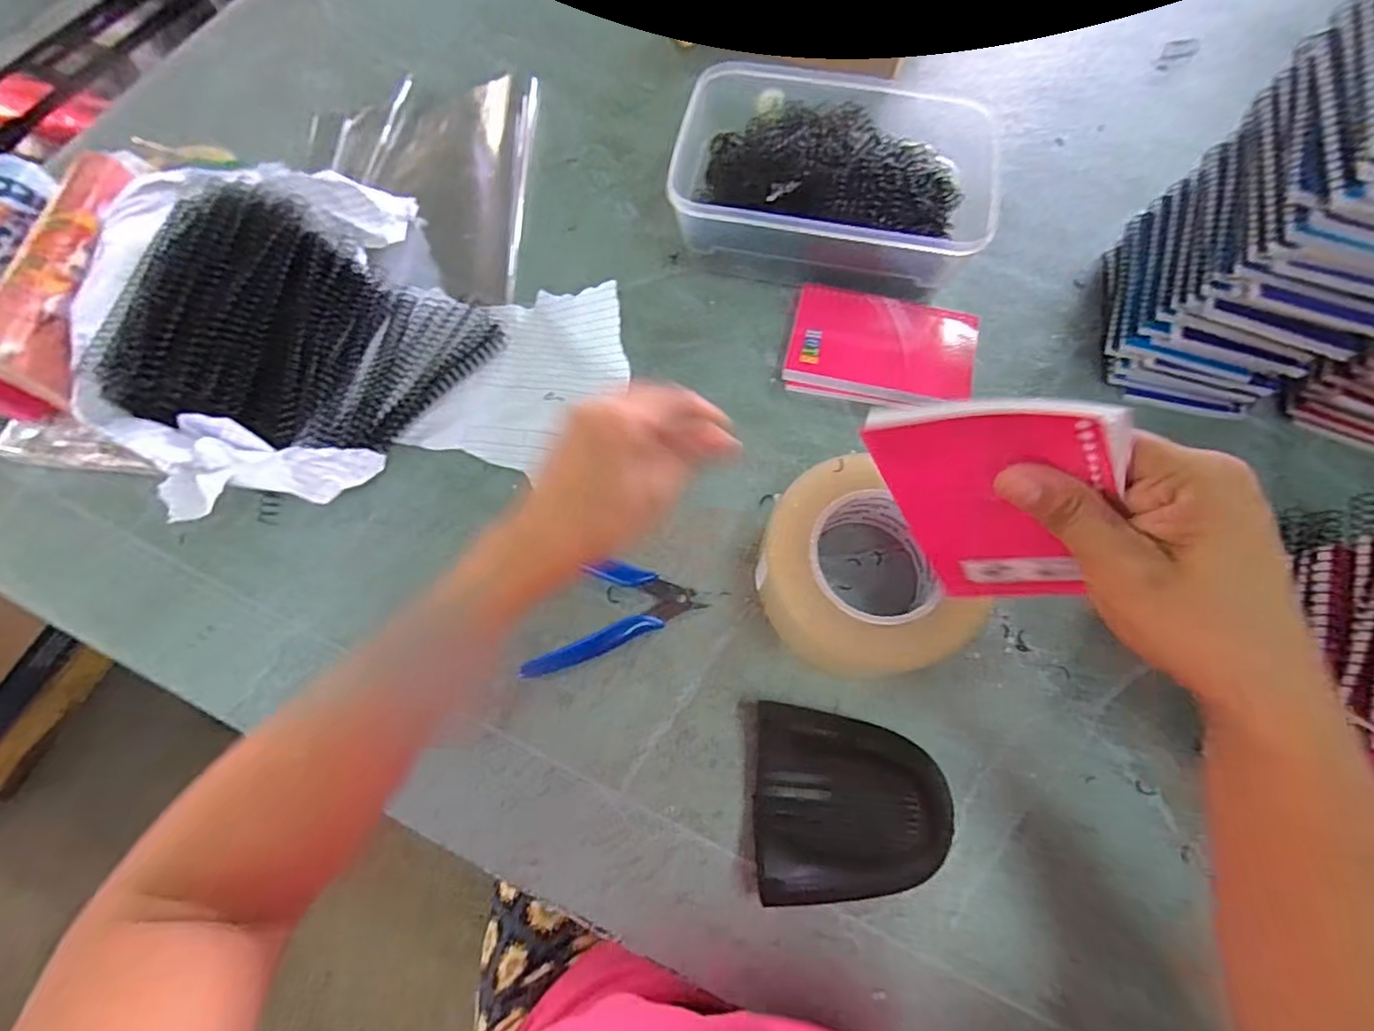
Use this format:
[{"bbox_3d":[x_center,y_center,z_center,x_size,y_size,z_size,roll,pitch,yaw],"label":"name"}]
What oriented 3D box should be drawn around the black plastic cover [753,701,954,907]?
[{"bbox_3d":[0.090,0.160,0.337,0.103,0.028,0.094,4,67,3],"label":"black plastic cover"}]

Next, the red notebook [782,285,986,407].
[{"bbox_3d":[0.144,-0.123,0.454,0.132,0.022,0.093,11,67,6],"label":"red notebook"}]

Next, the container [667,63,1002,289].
[{"bbox_3d":[0.115,-0.268,0.490,0.238,0.070,0.181,13,69,6],"label":"container"}]

